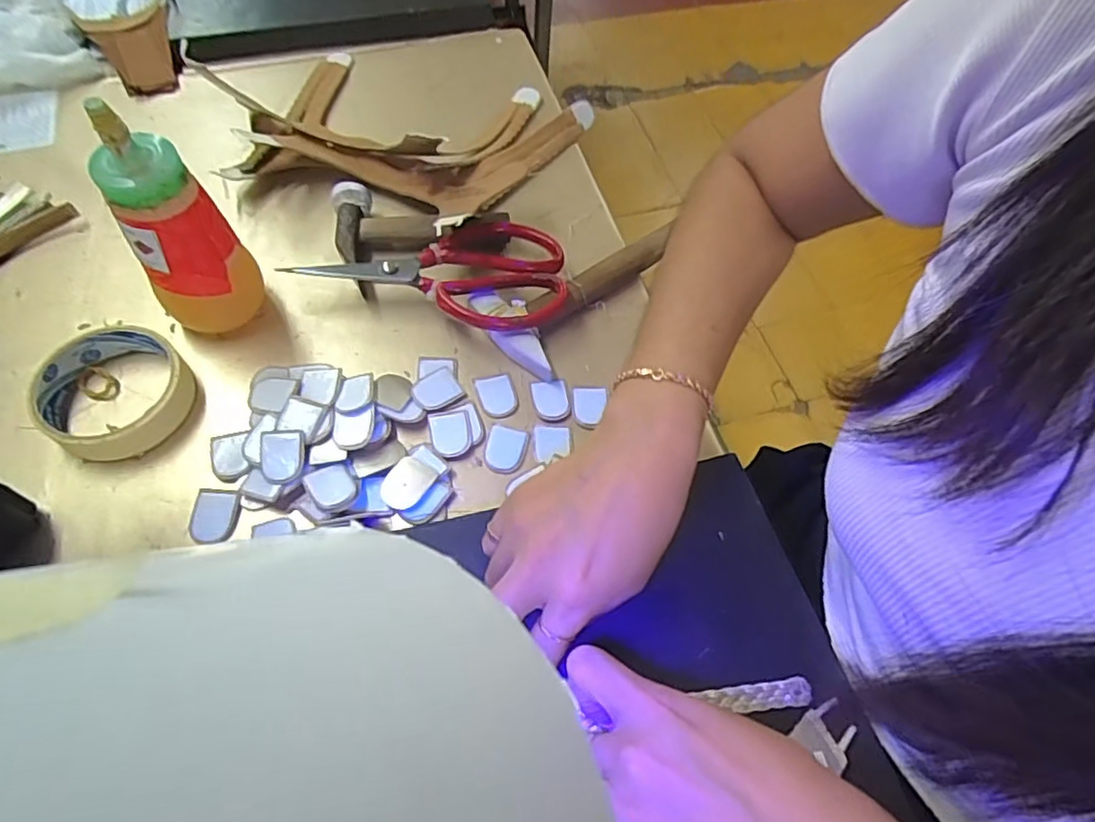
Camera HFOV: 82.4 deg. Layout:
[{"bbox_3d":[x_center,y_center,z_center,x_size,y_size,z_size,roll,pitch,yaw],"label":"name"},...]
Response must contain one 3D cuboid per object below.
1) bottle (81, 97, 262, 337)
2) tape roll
[{"bbox_3d":[-0.224,-0.107,0.387,0.056,0.149,0.046,-7,61,-8],"label":"bottle"},{"bbox_3d":[-0.273,-0.010,0.399,0.085,0.026,0.090,2,61,-3],"label":"tape roll"}]

